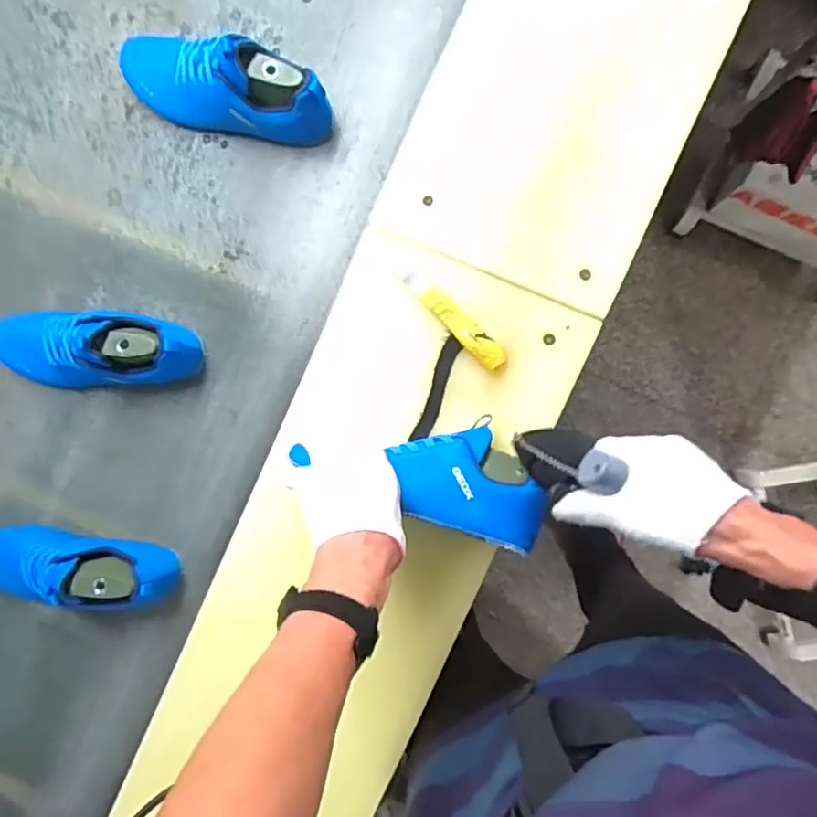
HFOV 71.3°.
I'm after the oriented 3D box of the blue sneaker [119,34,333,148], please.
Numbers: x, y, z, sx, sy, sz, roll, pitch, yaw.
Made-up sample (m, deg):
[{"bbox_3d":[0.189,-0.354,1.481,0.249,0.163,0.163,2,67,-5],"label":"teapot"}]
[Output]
[{"bbox_3d":[-0.216,-0.357,0.636,0.263,0.100,0.079,20,93,6],"label":"blue sneaker"}]

